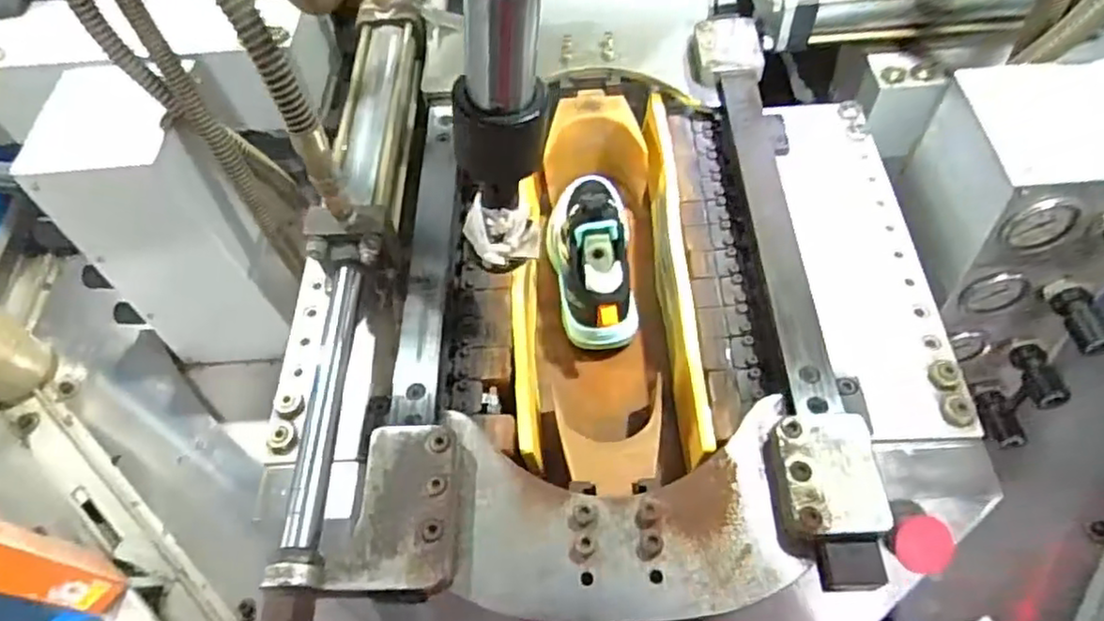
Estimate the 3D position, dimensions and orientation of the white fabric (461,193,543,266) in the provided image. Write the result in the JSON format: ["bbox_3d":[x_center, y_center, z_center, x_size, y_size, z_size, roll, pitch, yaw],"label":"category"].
[{"bbox_3d":[-0.035,-0.056,0.476,0.053,0.046,0.038,-17,60,-6],"label":"white fabric"}]

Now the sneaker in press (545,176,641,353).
[{"bbox_3d":[0.040,-0.064,0.647,0.083,0.102,0.199,-4,60,2],"label":"sneaker in press"}]

